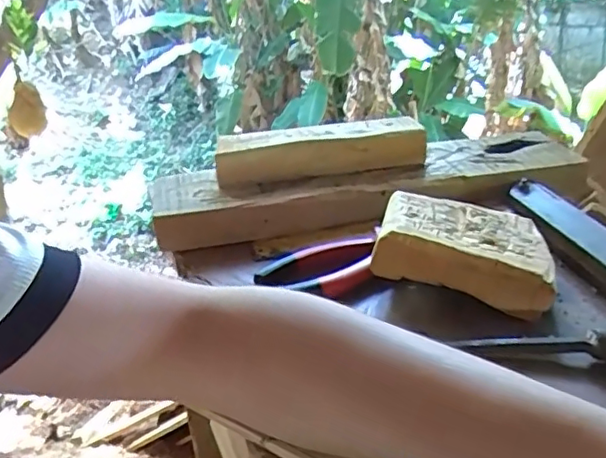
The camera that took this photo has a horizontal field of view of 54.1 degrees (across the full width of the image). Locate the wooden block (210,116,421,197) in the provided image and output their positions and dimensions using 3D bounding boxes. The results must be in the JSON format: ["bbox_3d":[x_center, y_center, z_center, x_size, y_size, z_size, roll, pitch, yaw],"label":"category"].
[{"bbox_3d":[0.016,-0.082,0.621,0.217,0.043,0.052,-6,30,-6],"label":"wooden block"}]

